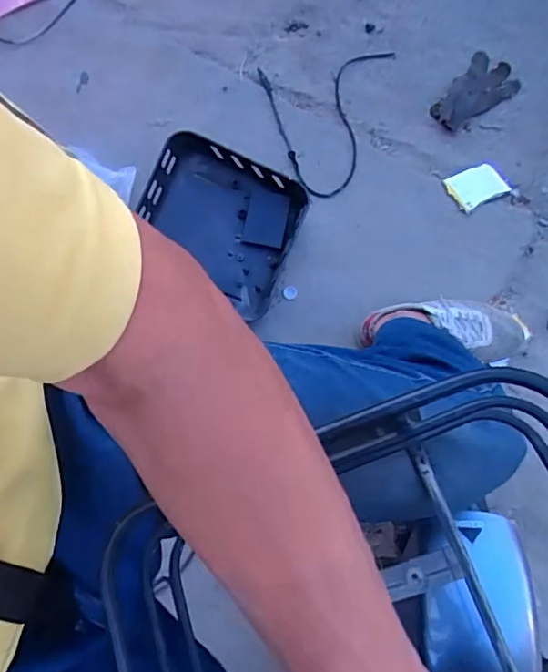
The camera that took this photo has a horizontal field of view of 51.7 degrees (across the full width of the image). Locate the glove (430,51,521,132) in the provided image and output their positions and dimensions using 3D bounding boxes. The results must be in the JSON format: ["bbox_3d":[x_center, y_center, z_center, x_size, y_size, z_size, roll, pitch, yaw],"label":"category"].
[{"bbox_3d":[0.382,-0.459,1.065,0.099,0.025,0.189,42,82,9],"label":"glove"}]

